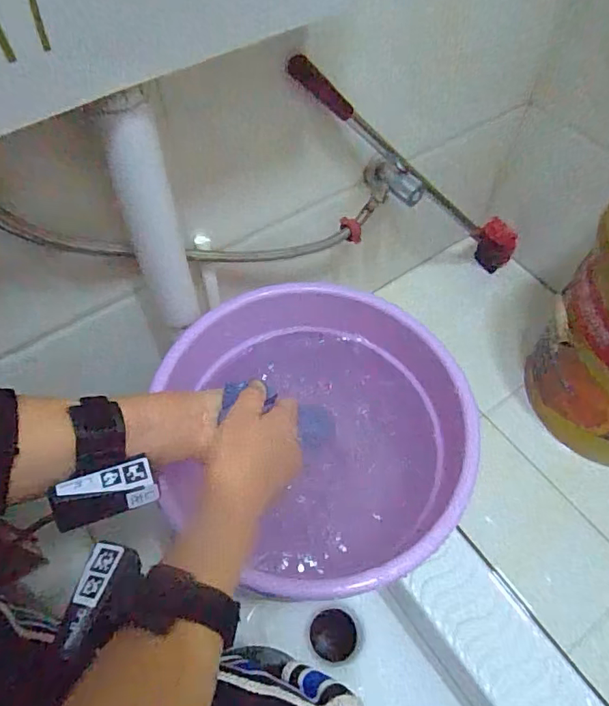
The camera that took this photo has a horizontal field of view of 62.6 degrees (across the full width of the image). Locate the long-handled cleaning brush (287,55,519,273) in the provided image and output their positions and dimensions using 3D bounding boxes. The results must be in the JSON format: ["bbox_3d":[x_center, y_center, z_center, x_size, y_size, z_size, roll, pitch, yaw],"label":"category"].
[{"bbox_3d":[0.176,-0.243,0.703,0.066,0.584,0.065,-44,58,24],"label":"long-handled cleaning brush"}]

